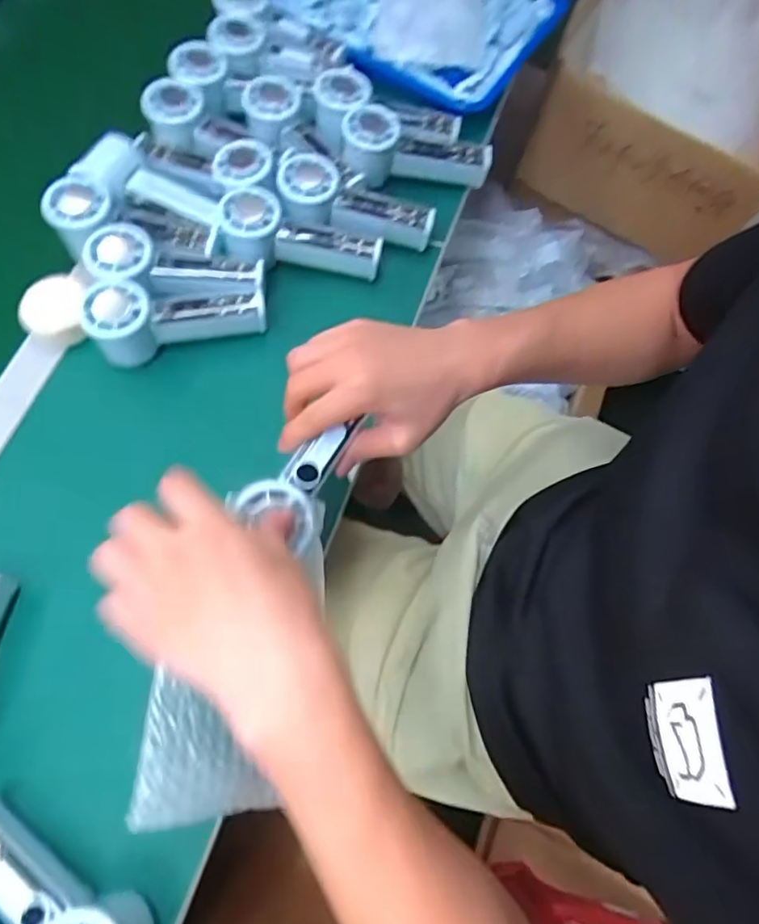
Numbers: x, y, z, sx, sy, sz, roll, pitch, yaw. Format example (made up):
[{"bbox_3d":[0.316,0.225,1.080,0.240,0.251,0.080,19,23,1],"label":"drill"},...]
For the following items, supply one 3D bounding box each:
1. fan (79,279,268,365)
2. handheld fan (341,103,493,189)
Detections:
[{"bbox_3d":[-0.181,-0.134,0.511,0.151,0.054,0.057,-13,70,-7],"label":"fan"},{"bbox_3d":[0.037,-0.326,0.590,0.153,0.044,0.075,2,69,-17],"label":"handheld fan"}]

